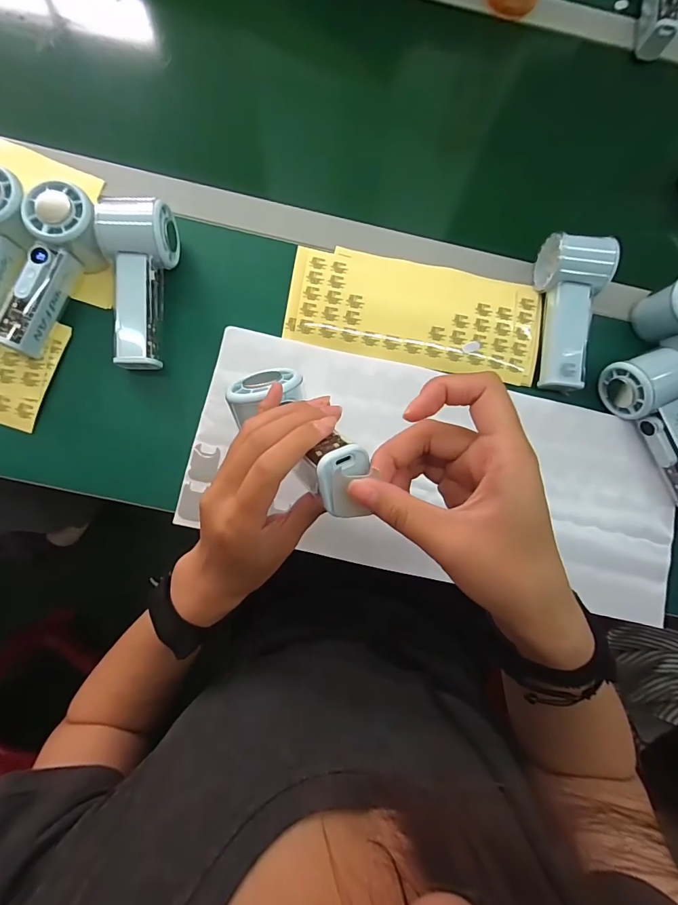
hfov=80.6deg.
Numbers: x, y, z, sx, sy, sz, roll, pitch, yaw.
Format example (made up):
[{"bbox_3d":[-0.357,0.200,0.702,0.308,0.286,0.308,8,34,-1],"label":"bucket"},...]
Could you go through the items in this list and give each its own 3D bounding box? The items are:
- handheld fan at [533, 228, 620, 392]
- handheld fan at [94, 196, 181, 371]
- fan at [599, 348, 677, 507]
[{"bbox_3d":[0.235,-0.139,0.408,0.053,0.048,0.147,3,96,-4],"label":"handheld fan"},{"bbox_3d":[-0.193,-0.158,0.386,0.055,0.050,0.150,4,96,-3],"label":"handheld fan"},{"bbox_3d":[0.326,-0.026,0.387,0.064,0.045,0.154,-24,85,-7],"label":"fan"}]

